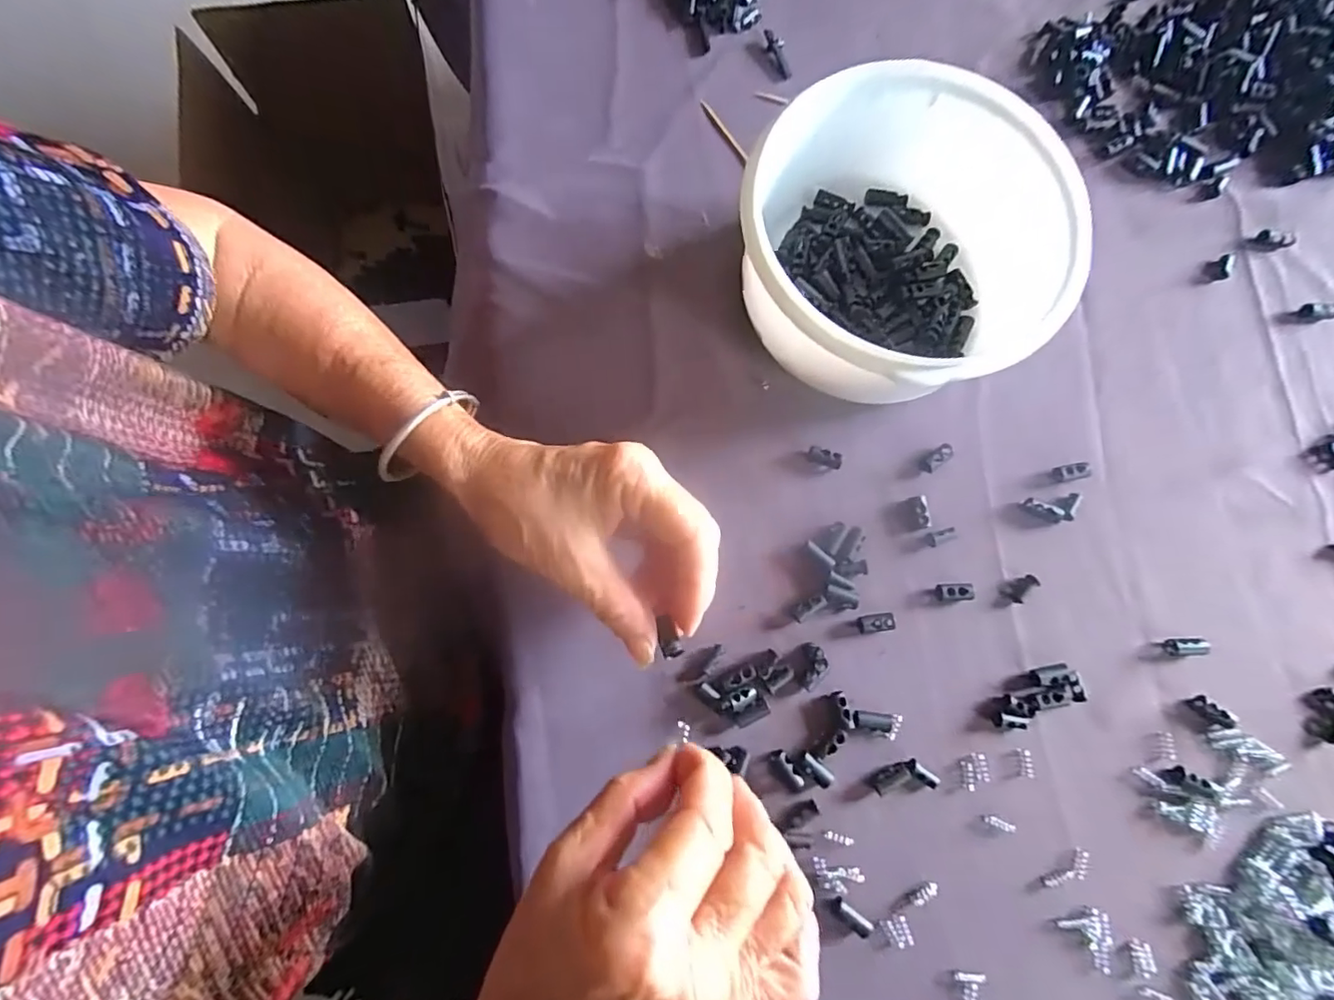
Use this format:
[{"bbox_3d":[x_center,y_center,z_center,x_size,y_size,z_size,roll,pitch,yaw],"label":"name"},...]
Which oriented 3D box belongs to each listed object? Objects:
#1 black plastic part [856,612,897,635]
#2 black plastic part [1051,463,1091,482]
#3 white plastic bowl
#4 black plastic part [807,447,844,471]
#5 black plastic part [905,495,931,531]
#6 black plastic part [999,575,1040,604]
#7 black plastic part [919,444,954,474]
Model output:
[{"bbox_3d":[0.111,0.065,0.301,0.020,0.006,0.010,-5,80,-2],"label":"black plastic part"},{"bbox_3d":[0.227,-0.015,0.319,0.020,0.005,0.009,-11,80,10],"label":"black plastic part"},{"bbox_3d":[0.116,-0.127,0.300,0.151,0.072,0.160,-1,80,-1],"label":"white plastic bowl"},{"bbox_3d":[0.088,-0.024,0.319,0.019,0.007,0.009,22,80,3],"label":"black plastic part"},{"bbox_3d":[0.138,0.007,0.313,0.009,0.008,0.018,-9,80,-3],"label":"black plastic part"},{"bbox_3d":[0.192,0.047,0.309,0.018,0.004,0.013,-40,83,-8],"label":"black plastic part"},{"bbox_3d":[0.151,-0.023,0.319,0.020,0.004,0.009,-36,82,-7],"label":"black plastic part"}]

